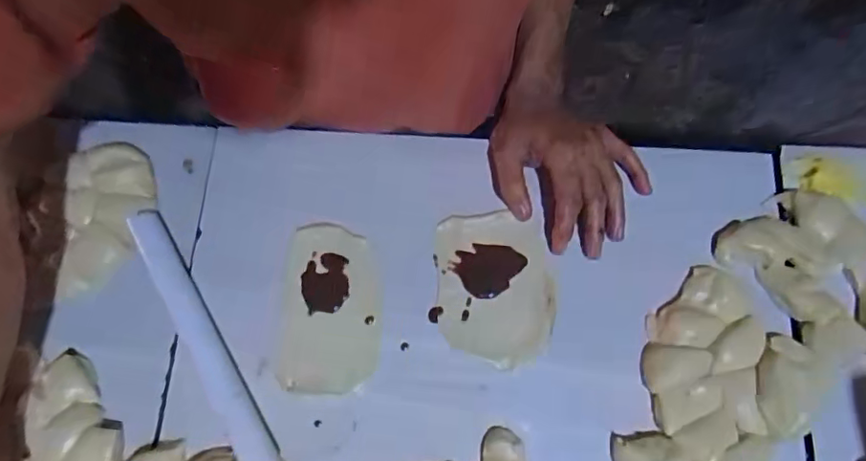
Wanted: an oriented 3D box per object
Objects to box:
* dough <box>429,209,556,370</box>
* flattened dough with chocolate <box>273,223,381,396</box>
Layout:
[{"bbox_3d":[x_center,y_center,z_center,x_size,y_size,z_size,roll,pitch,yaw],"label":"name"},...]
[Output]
[{"bbox_3d":[0.050,0.047,0.446,0.097,0.012,0.121,4,72,1],"label":"dough"},{"bbox_3d":[-0.085,0.062,0.445,0.080,0.004,0.136,1,72,0],"label":"flattened dough with chocolate"}]

